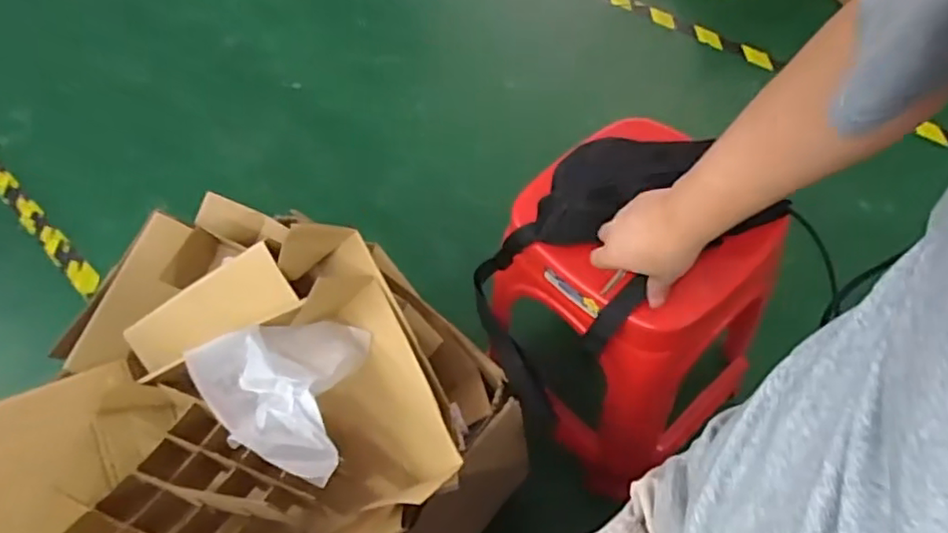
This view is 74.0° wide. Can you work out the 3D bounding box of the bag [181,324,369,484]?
[{"bbox_3d":[-0.186,0.114,0.583,0.142,0.064,0.165,1,55,5],"label":"bag"}]

